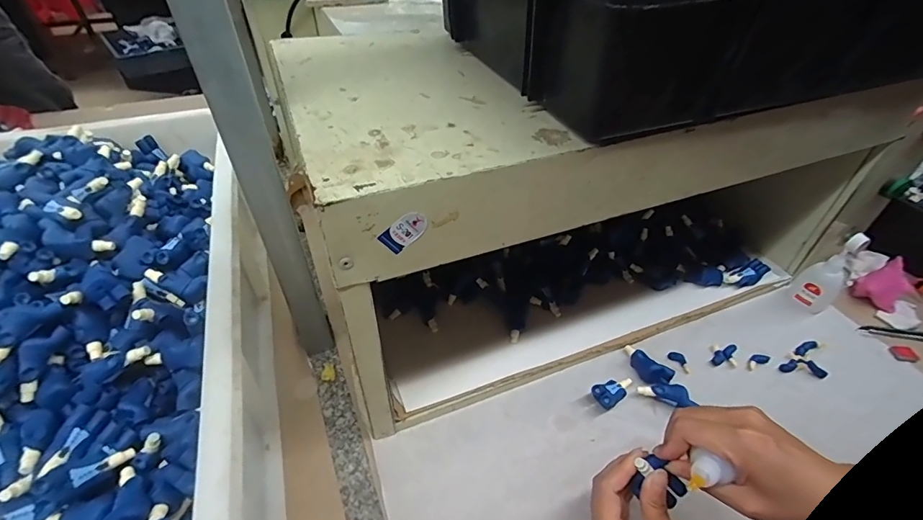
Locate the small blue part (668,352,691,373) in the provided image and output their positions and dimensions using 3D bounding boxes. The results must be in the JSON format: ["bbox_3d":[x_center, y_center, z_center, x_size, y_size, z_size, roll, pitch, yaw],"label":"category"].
[{"bbox_3d":[0.250,0.115,0.489,0.015,0.009,0.027,-22,48,-24],"label":"small blue part"}]

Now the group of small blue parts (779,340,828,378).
[{"bbox_3d":[0.396,0.116,0.489,0.065,0.007,0.037,-27,50,-28],"label":"group of small blue parts"}]

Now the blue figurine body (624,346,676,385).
[{"bbox_3d":[0.201,0.114,0.473,0.023,0.019,0.056,-23,48,-25],"label":"blue figurine body"}]

